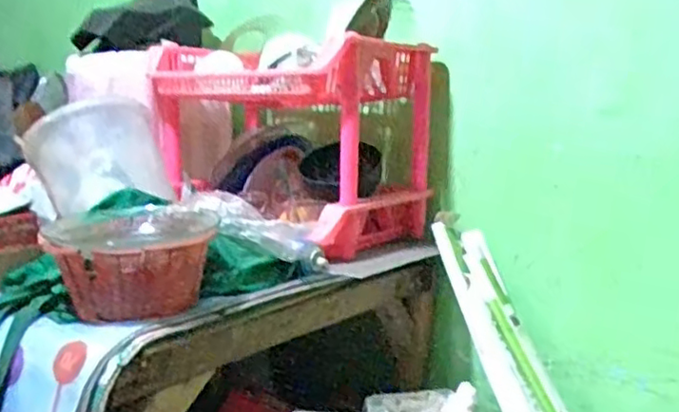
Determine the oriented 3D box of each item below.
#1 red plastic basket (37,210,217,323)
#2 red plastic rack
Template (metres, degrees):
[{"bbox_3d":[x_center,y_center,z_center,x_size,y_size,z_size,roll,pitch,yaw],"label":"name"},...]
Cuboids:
[{"bbox_3d":[-0.256,0.072,0.836,0.184,0.114,0.181,-3,8,-24],"label":"red plastic basket"},{"bbox_3d":[-0.090,-0.120,1.255,0.432,0.346,0.326,6,9,38],"label":"red plastic rack"}]

